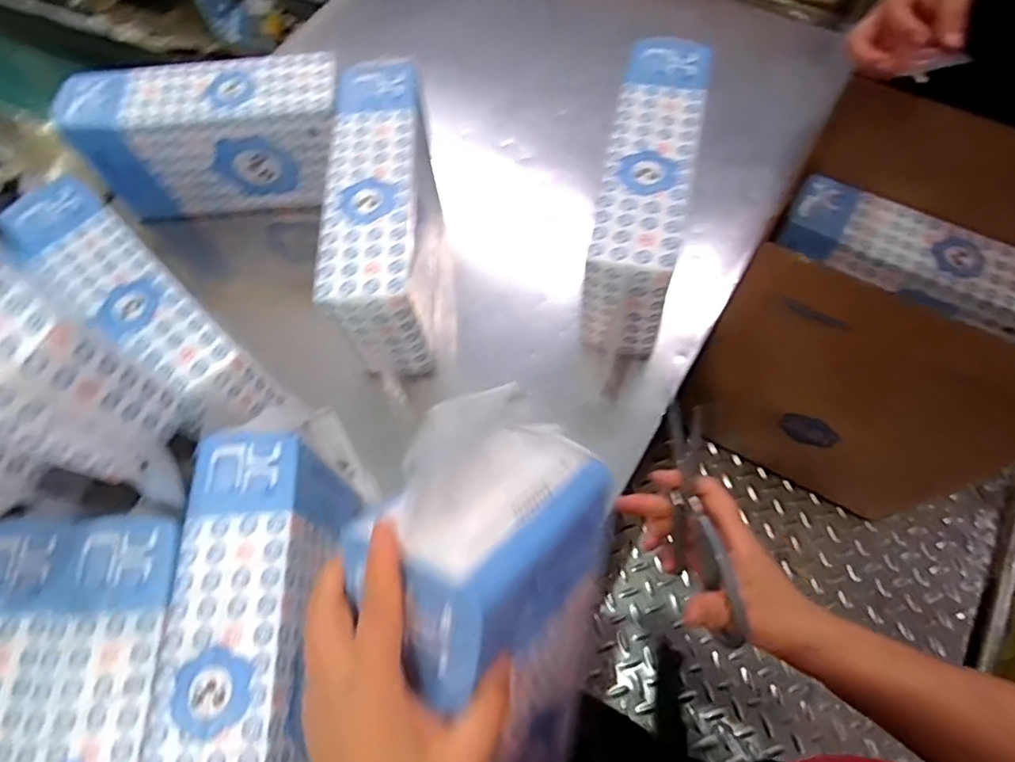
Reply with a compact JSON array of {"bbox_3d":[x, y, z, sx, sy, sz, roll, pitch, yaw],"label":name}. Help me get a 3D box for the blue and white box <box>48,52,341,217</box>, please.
[{"bbox_3d":[-0.349,-0.297,0.757,0.308,0.156,0.096,-3,64,2],"label":"blue and white box"}]

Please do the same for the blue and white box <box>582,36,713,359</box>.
[{"bbox_3d":[0.153,-0.205,0.679,0.082,0.146,0.319,11,66,8],"label":"blue and white box"}]

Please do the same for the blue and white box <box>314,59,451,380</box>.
[{"bbox_3d":[-0.138,-0.176,0.694,0.090,0.166,0.319,-4,64,1],"label":"blue and white box"}]

